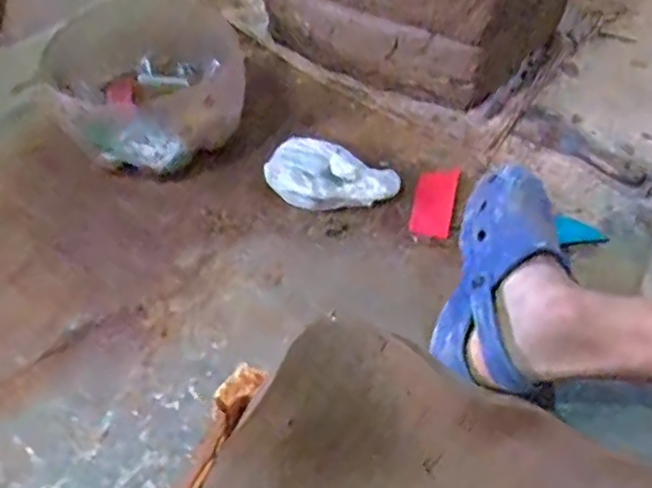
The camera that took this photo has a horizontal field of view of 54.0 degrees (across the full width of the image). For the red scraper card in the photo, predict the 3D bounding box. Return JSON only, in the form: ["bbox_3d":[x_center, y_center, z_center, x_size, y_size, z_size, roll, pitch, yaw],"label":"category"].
[{"bbox_3d":[0.131,-0.052,0.770,0.049,0.009,0.093,6,65,20],"label":"red scraper card"}]

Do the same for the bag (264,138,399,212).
[{"bbox_3d":[0.008,-0.082,0.779,0.161,0.047,0.095,8,50,8],"label":"bag"}]

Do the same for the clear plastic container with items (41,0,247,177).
[{"bbox_3d":[-0.235,-0.201,0.856,0.248,0.101,0.277,-10,50,-7],"label":"clear plastic container with items"}]

